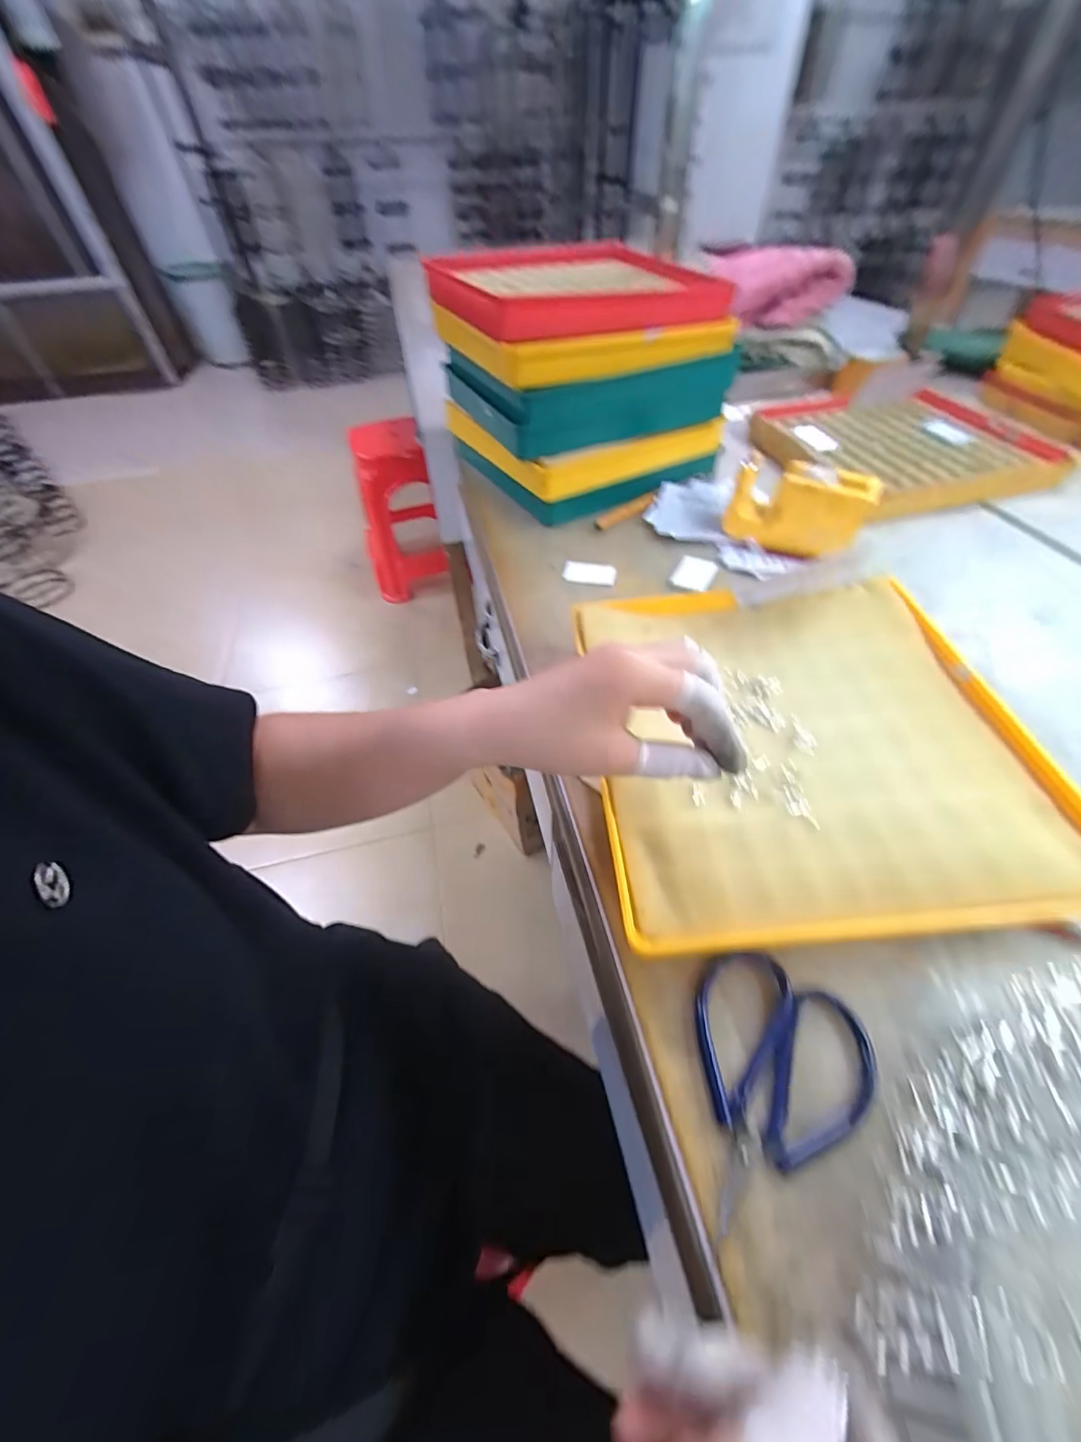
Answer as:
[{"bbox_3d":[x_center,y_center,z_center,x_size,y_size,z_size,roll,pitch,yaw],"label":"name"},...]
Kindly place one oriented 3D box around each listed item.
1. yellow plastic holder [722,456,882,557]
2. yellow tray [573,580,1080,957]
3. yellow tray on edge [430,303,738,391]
[{"bbox_3d":[0.265,-0.222,0.499,0.129,0.063,0.051,27,56,23],"label":"yellow plastic holder"},{"bbox_3d":[0.173,0.004,0.341,0.266,0.044,0.276,-4,51,0],"label":"yellow tray"},{"bbox_3d":[0.040,-0.452,0.555,0.265,0.036,0.240,-24,53,-16],"label":"yellow tray on edge"}]

